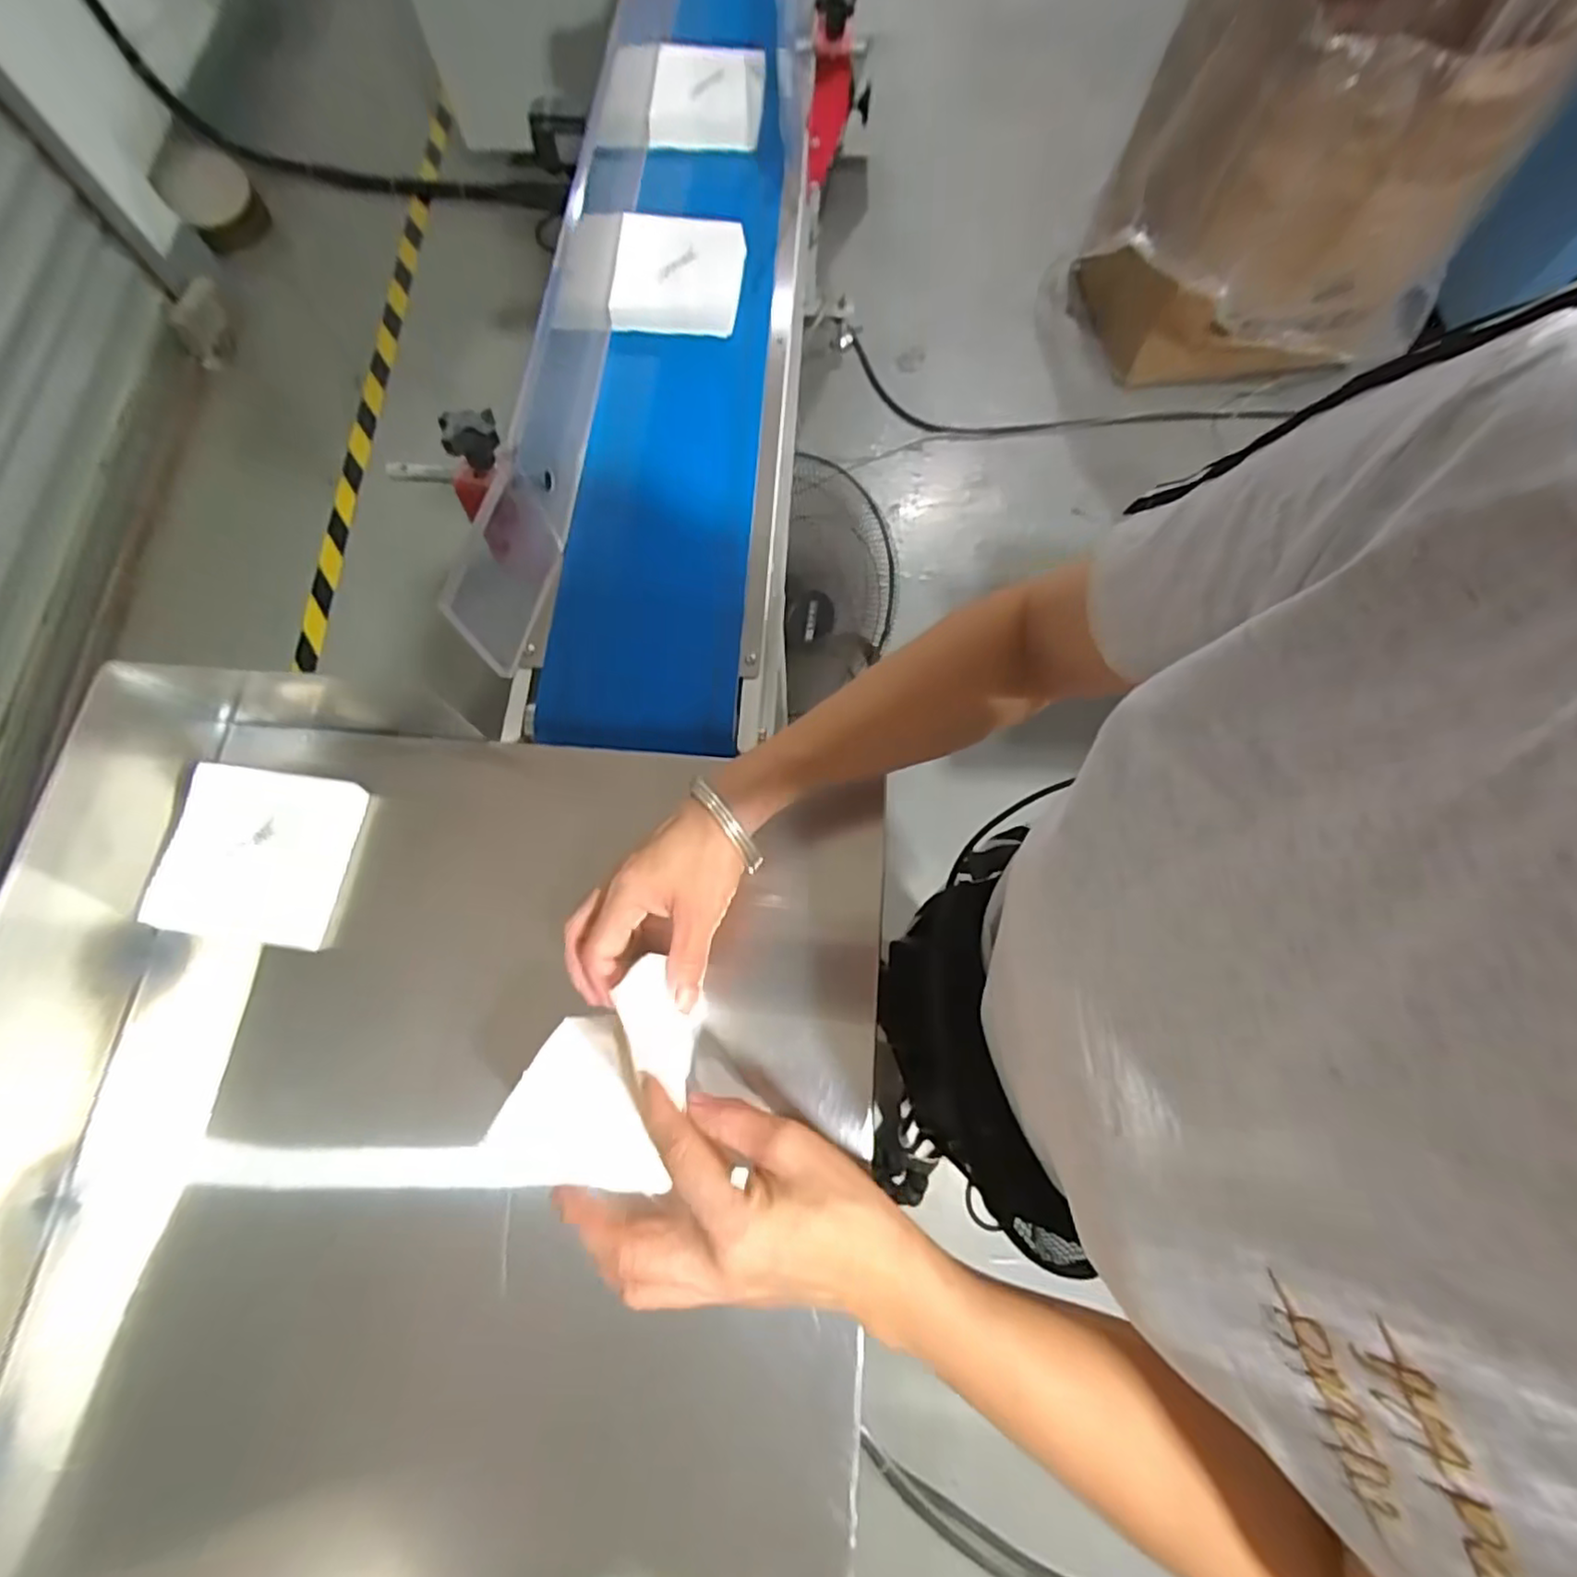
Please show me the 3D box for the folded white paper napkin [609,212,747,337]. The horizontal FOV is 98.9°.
[{"bbox_3d":[-0.102,-0.489,0.640,0.116,0.033,0.114,7,73,2],"label":"folded white paper napkin"}]

